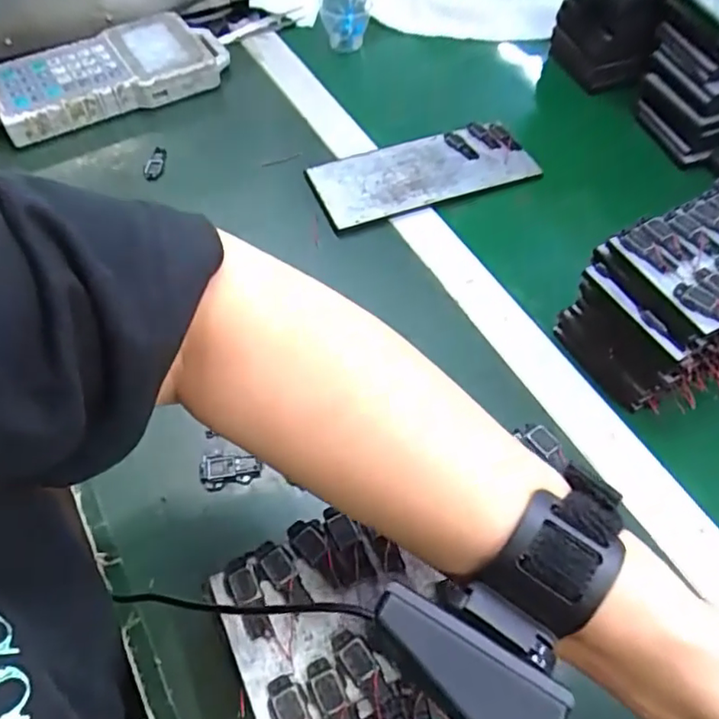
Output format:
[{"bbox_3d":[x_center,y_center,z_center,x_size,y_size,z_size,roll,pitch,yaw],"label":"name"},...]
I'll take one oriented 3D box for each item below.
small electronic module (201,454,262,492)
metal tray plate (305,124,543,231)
[{"bbox_3d":[-0.083,0.072,0.384,0.038,0.008,0.020,-4,58,-4],"label":"small electronic module"},{"bbox_3d":[0.057,-0.168,0.537,0.196,0.010,0.076,-18,63,-14],"label":"metal tray plate"}]

